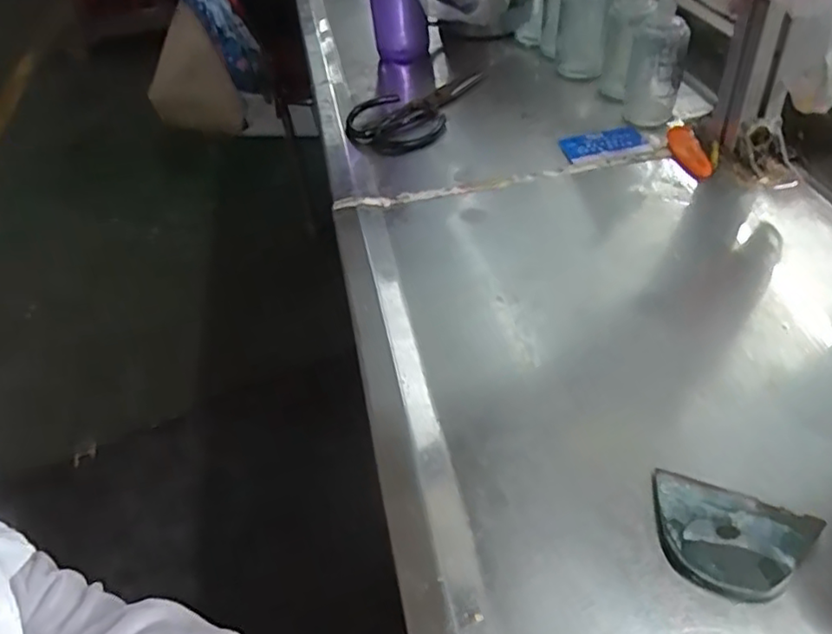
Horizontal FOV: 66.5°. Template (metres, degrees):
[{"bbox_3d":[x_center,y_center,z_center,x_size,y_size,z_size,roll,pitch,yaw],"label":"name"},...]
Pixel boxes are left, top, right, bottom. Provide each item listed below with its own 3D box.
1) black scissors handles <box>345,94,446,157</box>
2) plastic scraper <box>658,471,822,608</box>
[{"bbox_3d":[-0.026,-0.221,0.709,0.092,0.010,0.118,-29,46,-22],"label":"black scissors handles"},{"bbox_3d":[0.164,0.117,0.334,0.079,0.008,0.061,16,48,24],"label":"plastic scraper"}]

